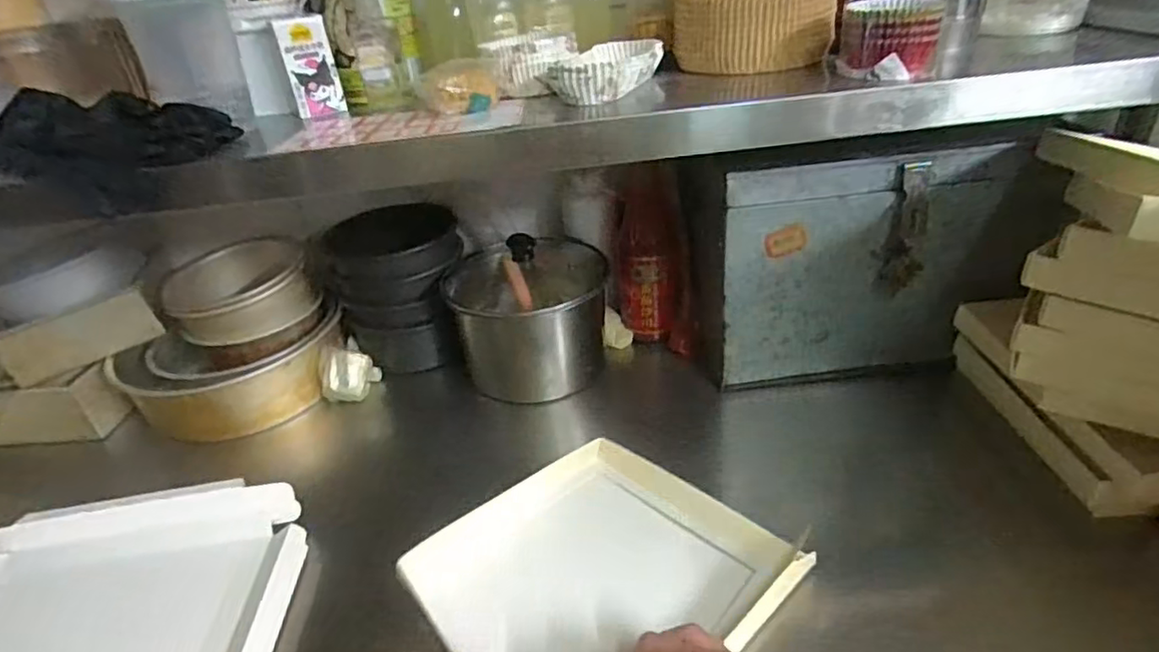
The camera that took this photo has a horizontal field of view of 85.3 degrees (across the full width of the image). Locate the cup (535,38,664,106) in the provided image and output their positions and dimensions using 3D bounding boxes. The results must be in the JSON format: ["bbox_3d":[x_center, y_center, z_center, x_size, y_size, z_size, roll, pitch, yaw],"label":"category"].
[{"bbox_3d":[0.026,-0.236,0.580,0.074,0.031,0.138,8,35,20],"label":"cup"}]

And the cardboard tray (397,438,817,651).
[{"bbox_3d":[0.018,0.195,0.489,0.257,0.036,0.229,-30,39,-33],"label":"cardboard tray"}]

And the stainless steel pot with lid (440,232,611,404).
[{"bbox_3d":[-0.059,-0.019,0.773,0.189,0.154,0.149,-9,32,-5],"label":"stainless steel pot with lid"}]

